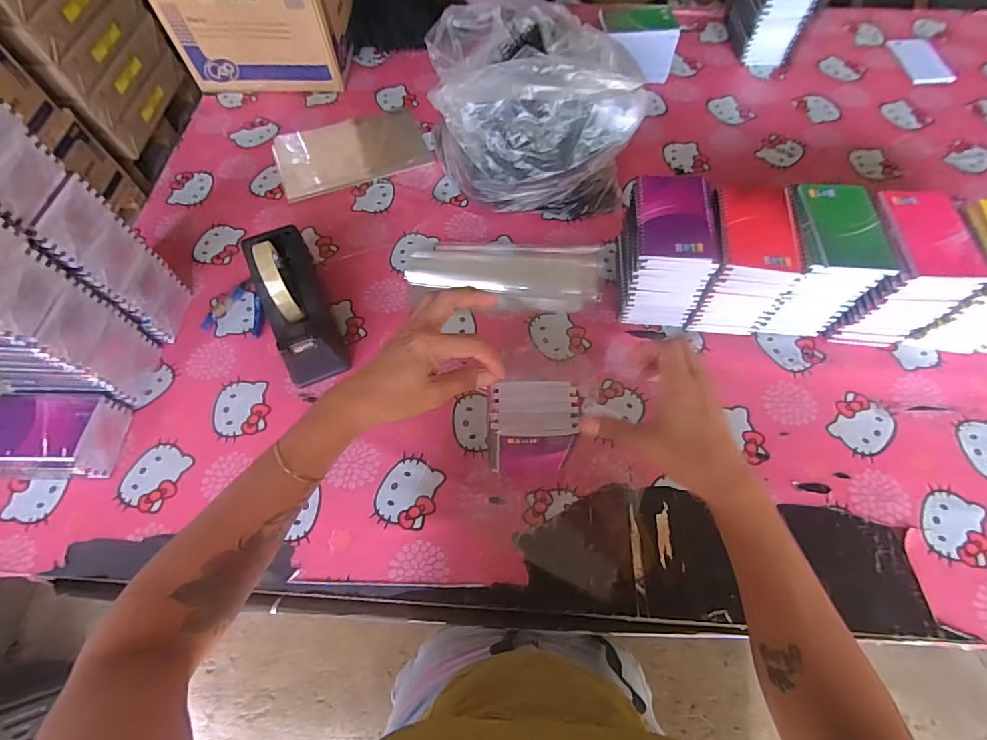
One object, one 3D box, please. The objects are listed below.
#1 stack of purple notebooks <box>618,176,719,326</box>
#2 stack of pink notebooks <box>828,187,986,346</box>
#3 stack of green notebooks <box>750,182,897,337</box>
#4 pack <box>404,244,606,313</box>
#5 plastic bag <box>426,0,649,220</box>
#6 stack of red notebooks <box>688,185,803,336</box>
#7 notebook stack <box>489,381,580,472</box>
[{"bbox_3d":[0.219,-0.148,0.611,0.096,0.160,0.127,4,63,2],"label":"stack of purple notebooks"},{"bbox_3d":[0.506,-0.124,0.595,0.096,0.154,0.130,4,63,2],"label":"stack of pink notebooks"},{"bbox_3d":[0.410,-0.137,0.606,0.102,0.155,0.132,4,63,2],"label":"stack of green notebooks"},{"bbox_3d":[0.018,-0.147,0.718,0.294,0.019,0.125,4,63,2],"label":"pack"},{"bbox_3d":[0.058,-0.378,0.682,0.270,0.247,0.261,-15,64,-7],"label":"plastic bag"},{"bbox_3d":[0.313,-0.134,0.604,0.098,0.156,0.126,3,63,2],"label":"stack of red notebooks"},{"bbox_3d":[0.042,0.068,0.521,0.089,0.139,0.063,0,63,-1],"label":"notebook stack"}]

